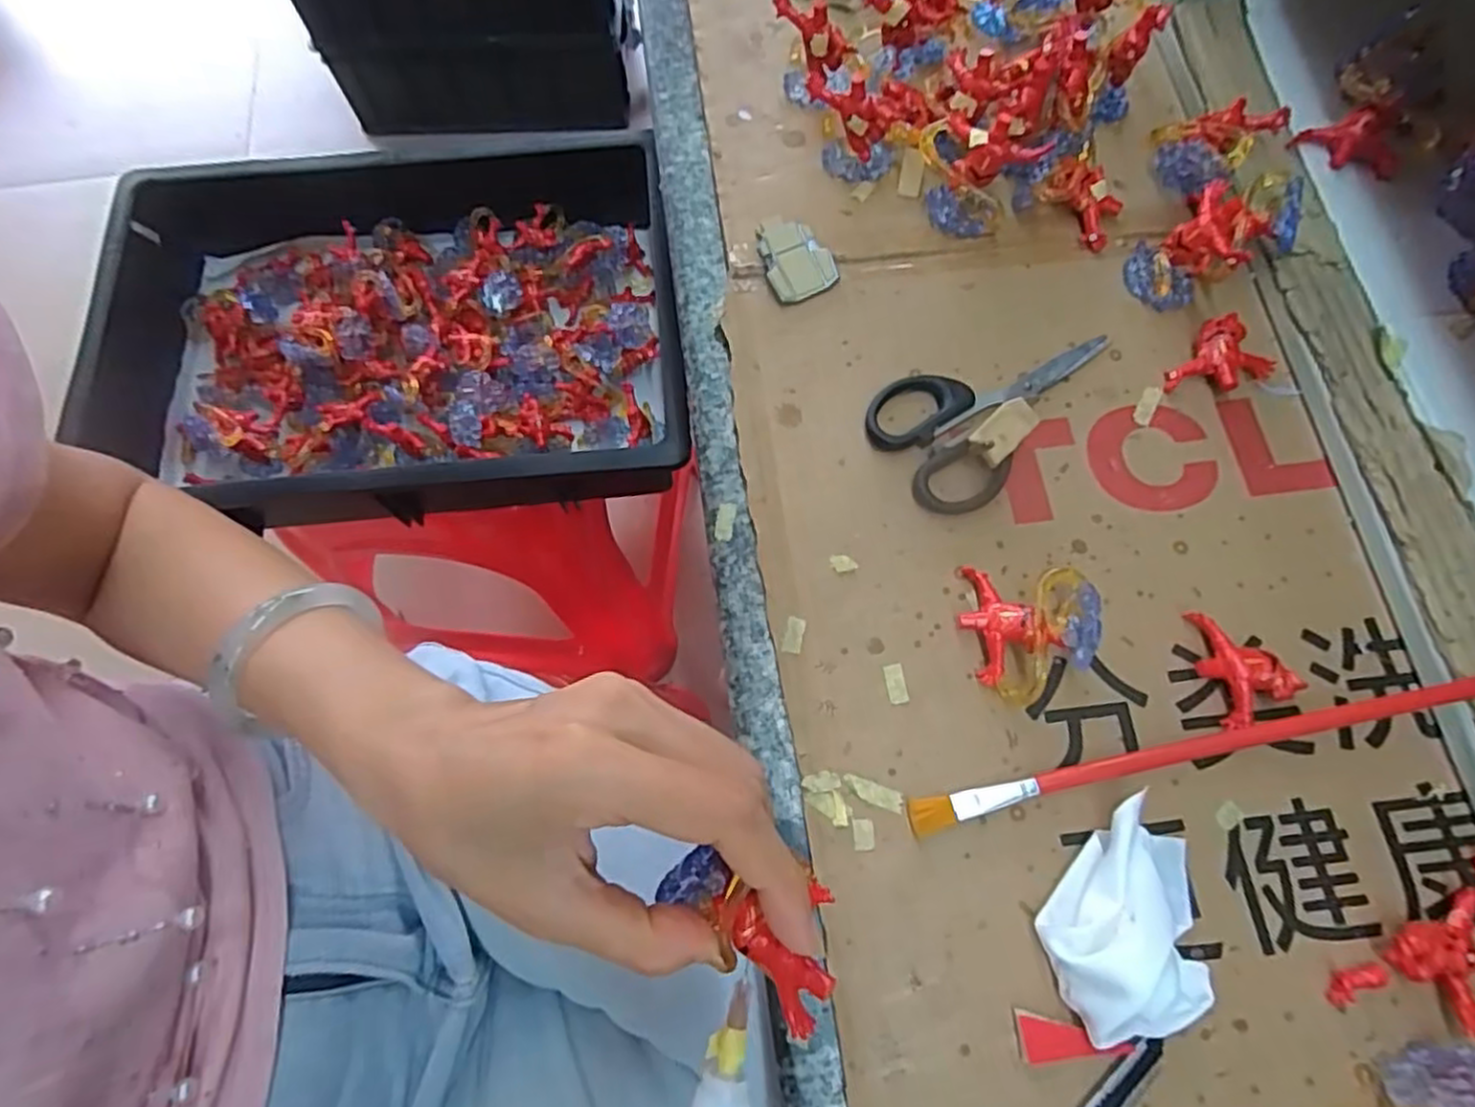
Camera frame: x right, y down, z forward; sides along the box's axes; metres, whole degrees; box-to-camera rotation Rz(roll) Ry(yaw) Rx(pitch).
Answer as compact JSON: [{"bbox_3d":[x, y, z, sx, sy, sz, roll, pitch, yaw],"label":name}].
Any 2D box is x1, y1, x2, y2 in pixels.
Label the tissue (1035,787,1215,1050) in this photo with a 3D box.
[{"bbox_3d":[0.141,0.131,0.257,0.049,0.032,0.075,39,77,14],"label":"tissue"}]

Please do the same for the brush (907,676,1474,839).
[{"bbox_3d":[0.194,0.074,0.283,0.260,0.010,0.012,-12,71,-1],"label":"brush"}]

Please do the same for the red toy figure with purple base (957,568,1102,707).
[{"bbox_3d":[0.117,0.031,0.294,0.049,0.031,0.054,4,71,4],"label":"red toy figure with purple base"}]

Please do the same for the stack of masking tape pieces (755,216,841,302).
[{"bbox_3d":[0.028,-0.146,0.363,0.033,0.014,0.042,-23,71,-5],"label":"stack of masking tape pieces"}]

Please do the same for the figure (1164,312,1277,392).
[{"bbox_3d":[0.222,-0.088,0.341,0.043,0.011,0.035,-33,73,-9],"label":"figure"}]

